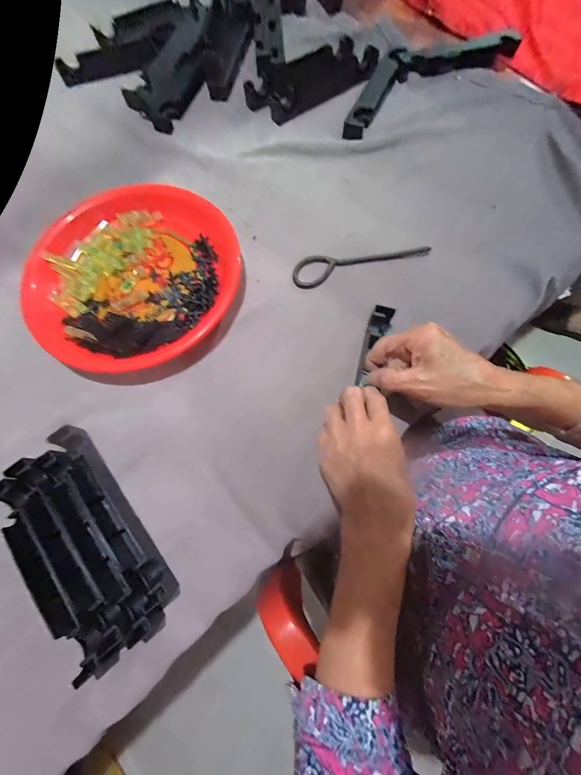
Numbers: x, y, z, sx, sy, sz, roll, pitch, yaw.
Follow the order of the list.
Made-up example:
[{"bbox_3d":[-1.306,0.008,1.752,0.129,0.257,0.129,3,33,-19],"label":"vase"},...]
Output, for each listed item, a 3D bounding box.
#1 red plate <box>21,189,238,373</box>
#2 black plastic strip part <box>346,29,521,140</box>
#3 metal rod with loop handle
[{"bbox_3d":[-0.190,-0.138,0.379,0.236,0.033,0.249,-1,72,2],"label":"red plate"},{"bbox_3d":[0.197,-0.494,0.477,0.331,0.021,0.105,-35,74,-8],"label":"black plastic strip part"},{"bbox_3d":[0.088,-0.165,0.393,0.178,0.007,0.040,-17,72,-4],"label":"metal rod with loop handle"}]

